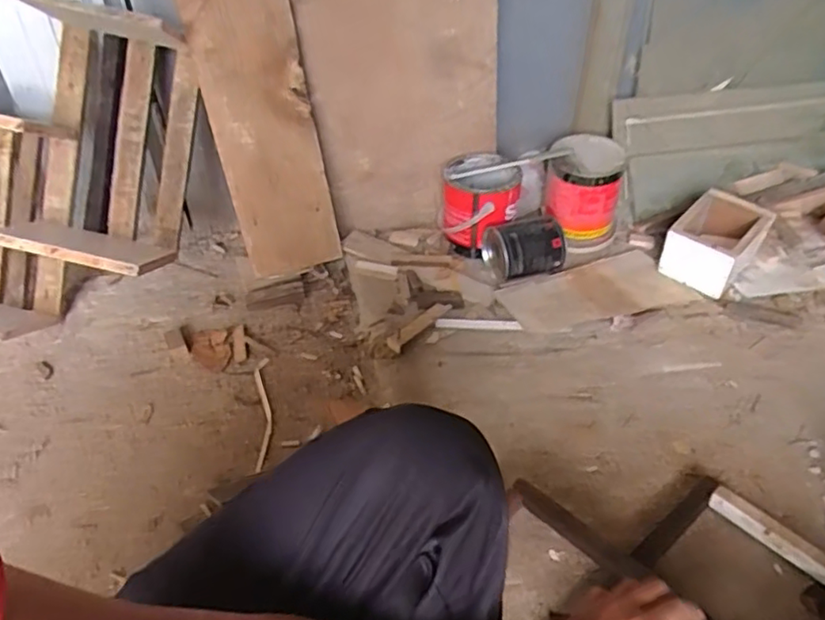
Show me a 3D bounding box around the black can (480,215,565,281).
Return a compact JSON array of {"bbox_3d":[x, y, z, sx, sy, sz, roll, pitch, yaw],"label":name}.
[{"bbox_3d":[0.213,-0.123,1.177,0.130,0.094,0.097,-13,43,-14],"label":"black can"}]

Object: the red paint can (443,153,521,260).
[{"bbox_3d":[0.136,-0.207,1.243,0.147,0.144,0.146,-1,42,0],"label":"red paint can"}]

